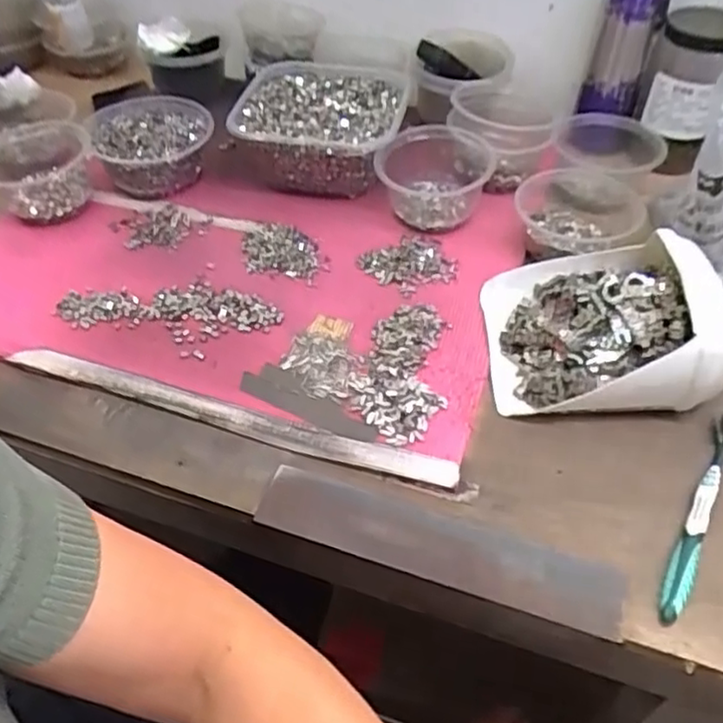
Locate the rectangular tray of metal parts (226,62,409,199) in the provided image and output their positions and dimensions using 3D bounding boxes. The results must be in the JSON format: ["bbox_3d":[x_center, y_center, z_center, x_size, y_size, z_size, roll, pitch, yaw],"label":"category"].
[{"bbox_3d":[-0.041,-0.258,0.748,0.174,0.073,0.185,9,48,8],"label":"rectangular tray of metal parts"}]

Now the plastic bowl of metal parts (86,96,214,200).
[{"bbox_3d":[-0.226,-0.229,0.736,0.119,0.067,0.126,-1,49,1],"label":"plastic bowl of metal parts"}]

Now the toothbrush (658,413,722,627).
[{"bbox_3d":[0.239,0.101,0.473,0.016,0.012,0.180,24,52,20],"label":"toothbrush"}]

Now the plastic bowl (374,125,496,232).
[{"bbox_3d":[0.071,-0.189,0.686,0.112,0.067,0.097,11,48,10],"label":"plastic bowl"}]

